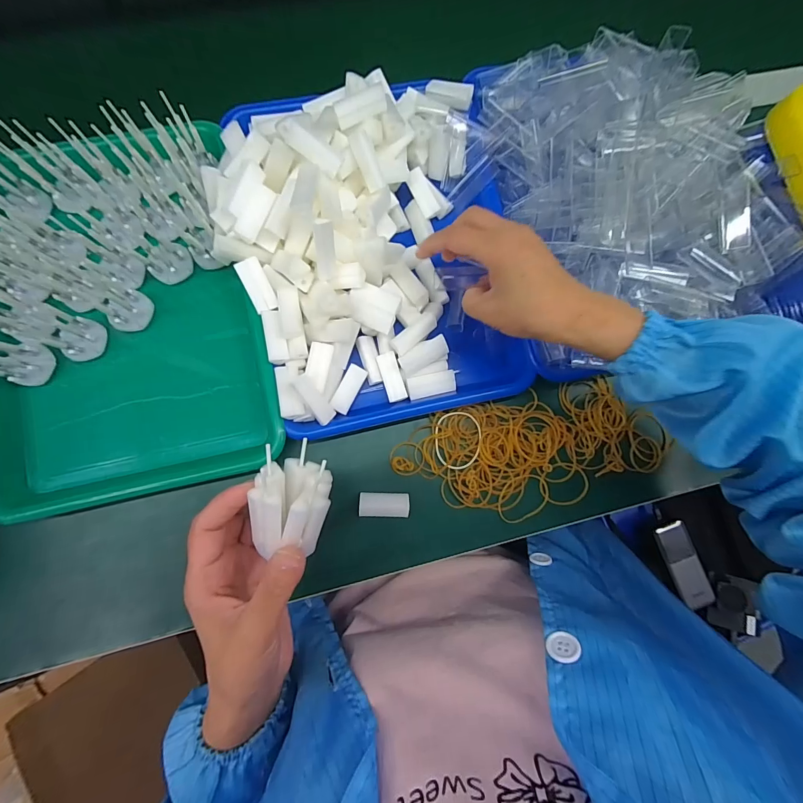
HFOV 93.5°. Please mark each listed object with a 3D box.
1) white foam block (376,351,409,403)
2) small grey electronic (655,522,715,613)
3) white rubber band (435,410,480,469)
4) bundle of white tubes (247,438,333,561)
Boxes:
[{"bbox_3d":[-0.009,-0.023,0.351,0.018,0.010,0.046,-17,83,-6],"label":"white foam block"},{"bbox_3d":[0.430,0.247,0.574,0.044,0.016,0.121,-15,83,-6],"label":"small grey electronic"},{"bbox_3d":[0.054,0.037,0.356,0.043,0.007,0.054,-3,82,-4],"label":"white rubber band"},{"bbox_3d":[-0.066,0.060,0.231,0.043,0.037,0.065,-5,82,-4],"label":"bundle of white tubes"}]

